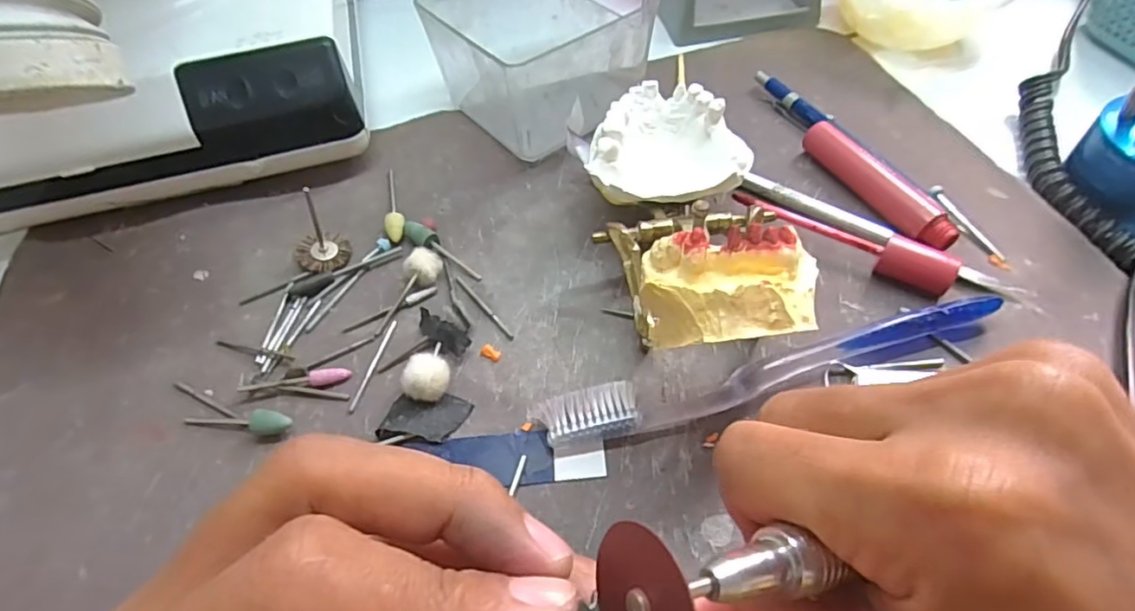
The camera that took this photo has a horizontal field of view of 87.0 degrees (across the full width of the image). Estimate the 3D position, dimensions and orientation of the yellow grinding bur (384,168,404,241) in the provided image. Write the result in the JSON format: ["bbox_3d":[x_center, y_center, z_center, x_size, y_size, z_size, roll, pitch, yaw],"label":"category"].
[{"bbox_3d":[-0.088,-0.051,0.301,0.009,0.006,0.046,-14,55,-7],"label":"yellow grinding bur"}]

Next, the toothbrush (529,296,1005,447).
[{"bbox_3d":[0.081,0.027,0.233,0.186,0.015,0.021,-12,55,-5],"label":"toothbrush"}]

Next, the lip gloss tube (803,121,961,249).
[{"bbox_3d":[0.148,-0.058,0.288,0.015,0.016,0.088,-22,56,-12],"label":"lip gloss tube"}]

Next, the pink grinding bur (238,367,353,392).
[{"bbox_3d":[-0.112,0.031,0.248,0.043,0.006,0.008,-4,54,0],"label":"pink grinding bur"}]

